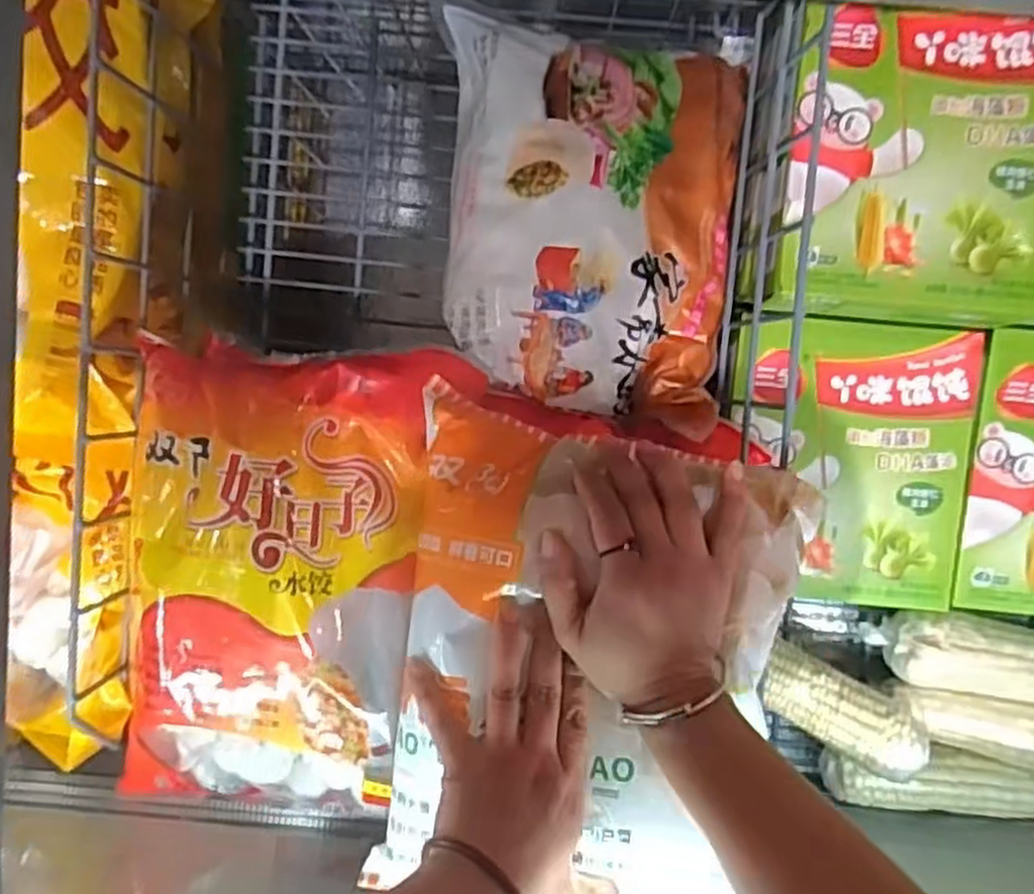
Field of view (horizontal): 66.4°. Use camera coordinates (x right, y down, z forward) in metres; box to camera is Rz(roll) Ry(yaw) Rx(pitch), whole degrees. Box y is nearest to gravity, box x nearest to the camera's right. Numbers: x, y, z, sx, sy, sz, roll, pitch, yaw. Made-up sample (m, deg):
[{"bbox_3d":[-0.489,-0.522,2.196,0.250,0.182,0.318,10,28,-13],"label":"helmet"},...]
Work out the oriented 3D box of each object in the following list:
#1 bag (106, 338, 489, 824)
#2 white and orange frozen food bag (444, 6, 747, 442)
[{"bbox_3d":[-0.150,0.092,0.512,0.201,0.063,0.307,4,95,1],"label":"bag"},{"bbox_3d":[0.049,-0.151,0.560,0.210,0.068,0.259,6,95,1],"label":"white and orange frozen food bag"}]

